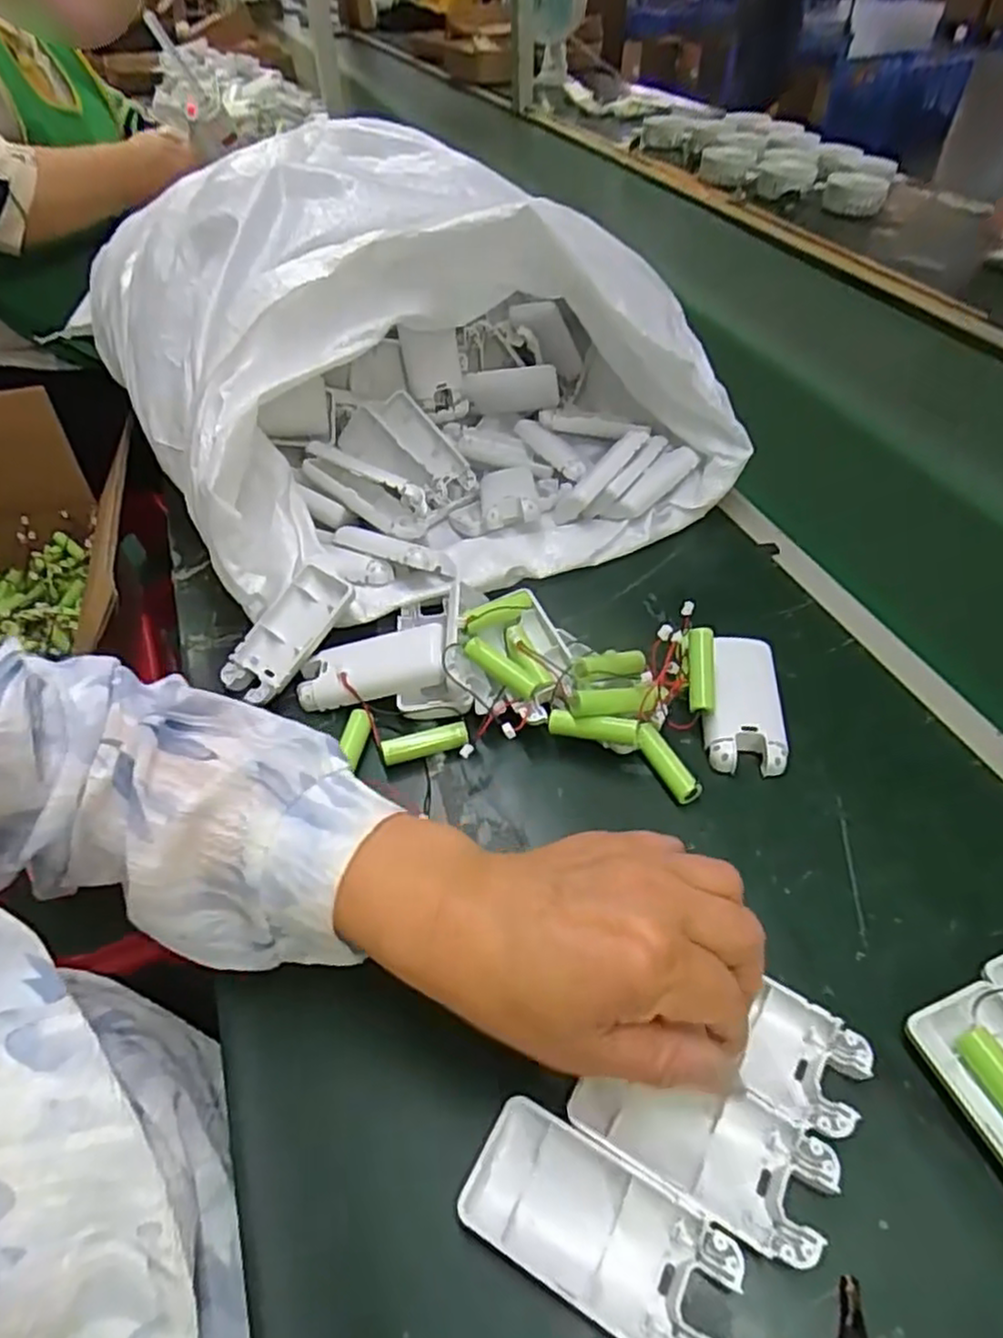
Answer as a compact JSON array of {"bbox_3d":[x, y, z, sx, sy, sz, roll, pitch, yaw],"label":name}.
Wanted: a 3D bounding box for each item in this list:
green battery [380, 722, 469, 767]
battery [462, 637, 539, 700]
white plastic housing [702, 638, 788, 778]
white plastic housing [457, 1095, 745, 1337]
[{"bbox_3d":[-0.044,0.043,0.410,0.050,0.011,0.012,-14,49,-11],"label":"green battery"},{"bbox_3d":[0.000,-0.001,0.411,0.050,0.013,0.012,34,57,27],"label":"battery"},{"bbox_3d":[0.144,0.019,0.418,0.044,0.022,0.091,9,49,9],"label":"white plastic housing"},{"bbox_3d":[0.035,0.203,0.256,0.094,0.014,0.045,23,53,21],"label":"white plastic housing"}]

